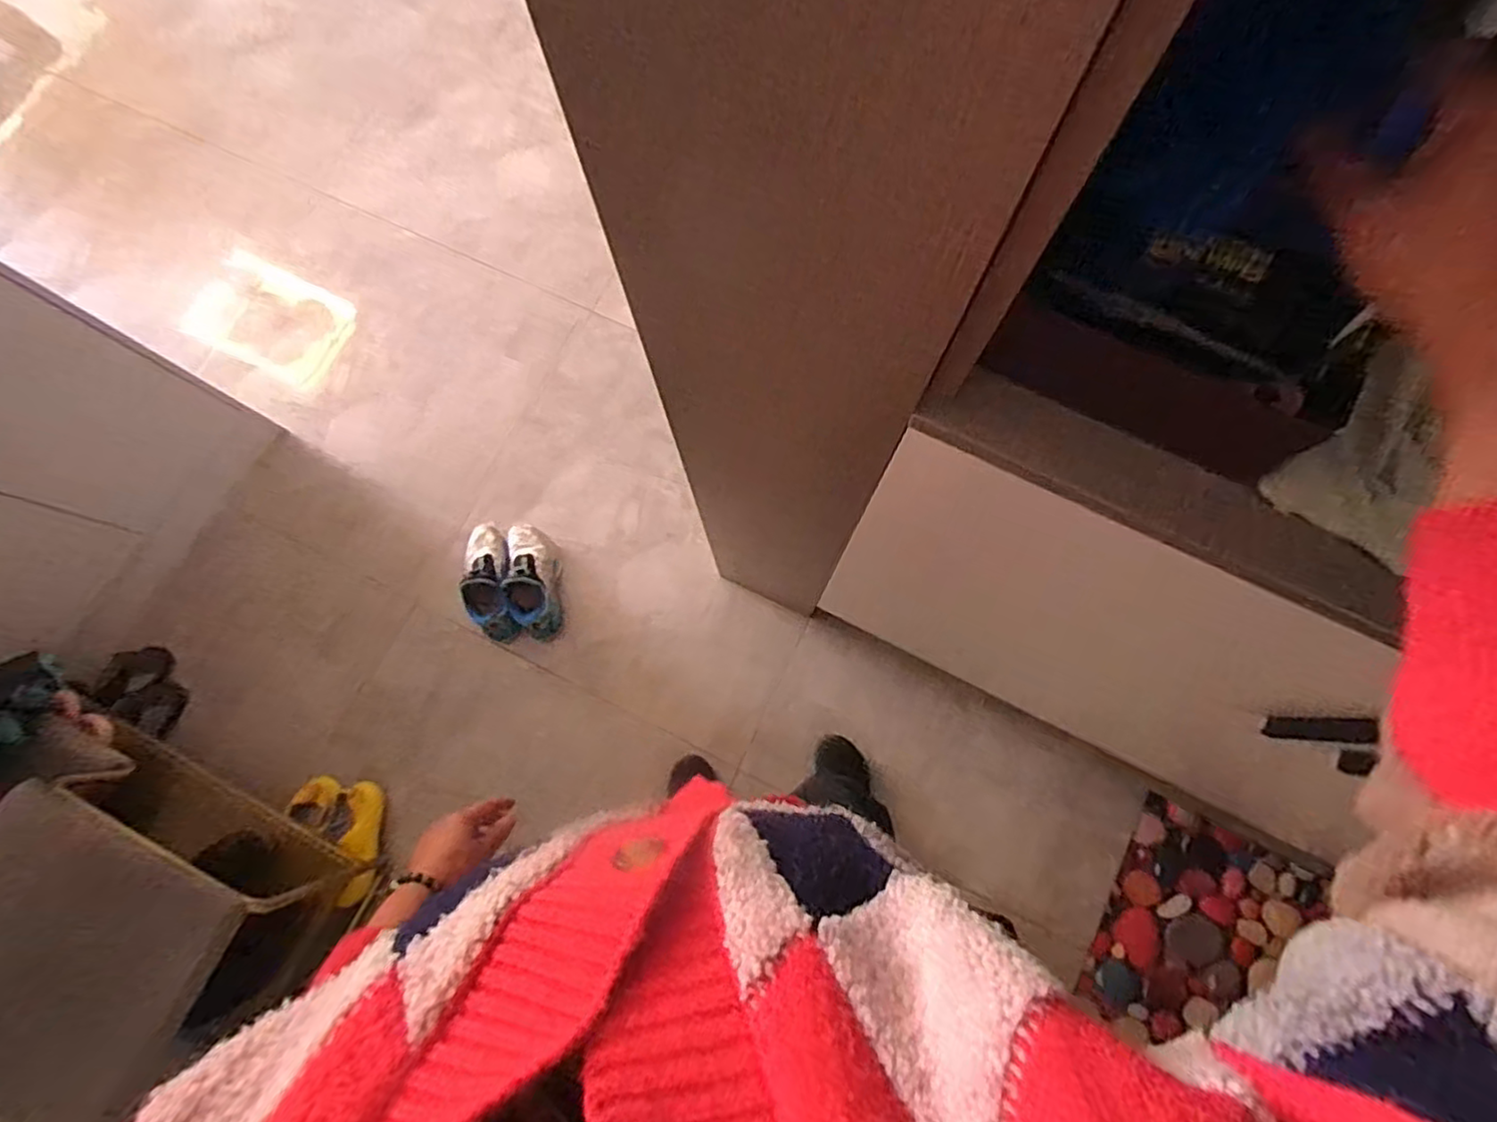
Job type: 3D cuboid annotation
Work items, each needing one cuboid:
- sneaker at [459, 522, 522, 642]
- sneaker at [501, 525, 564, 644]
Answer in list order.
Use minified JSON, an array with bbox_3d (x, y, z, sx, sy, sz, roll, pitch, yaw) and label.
[{"bbox_3d":[-0.549,0.036,1.390,0.098,0.138,0.261,-9,77,0],"label":"sneaker"},{"bbox_3d":[-0.459,0.034,1.393,0.102,0.127,0.255,-6,77,0],"label":"sneaker"}]

